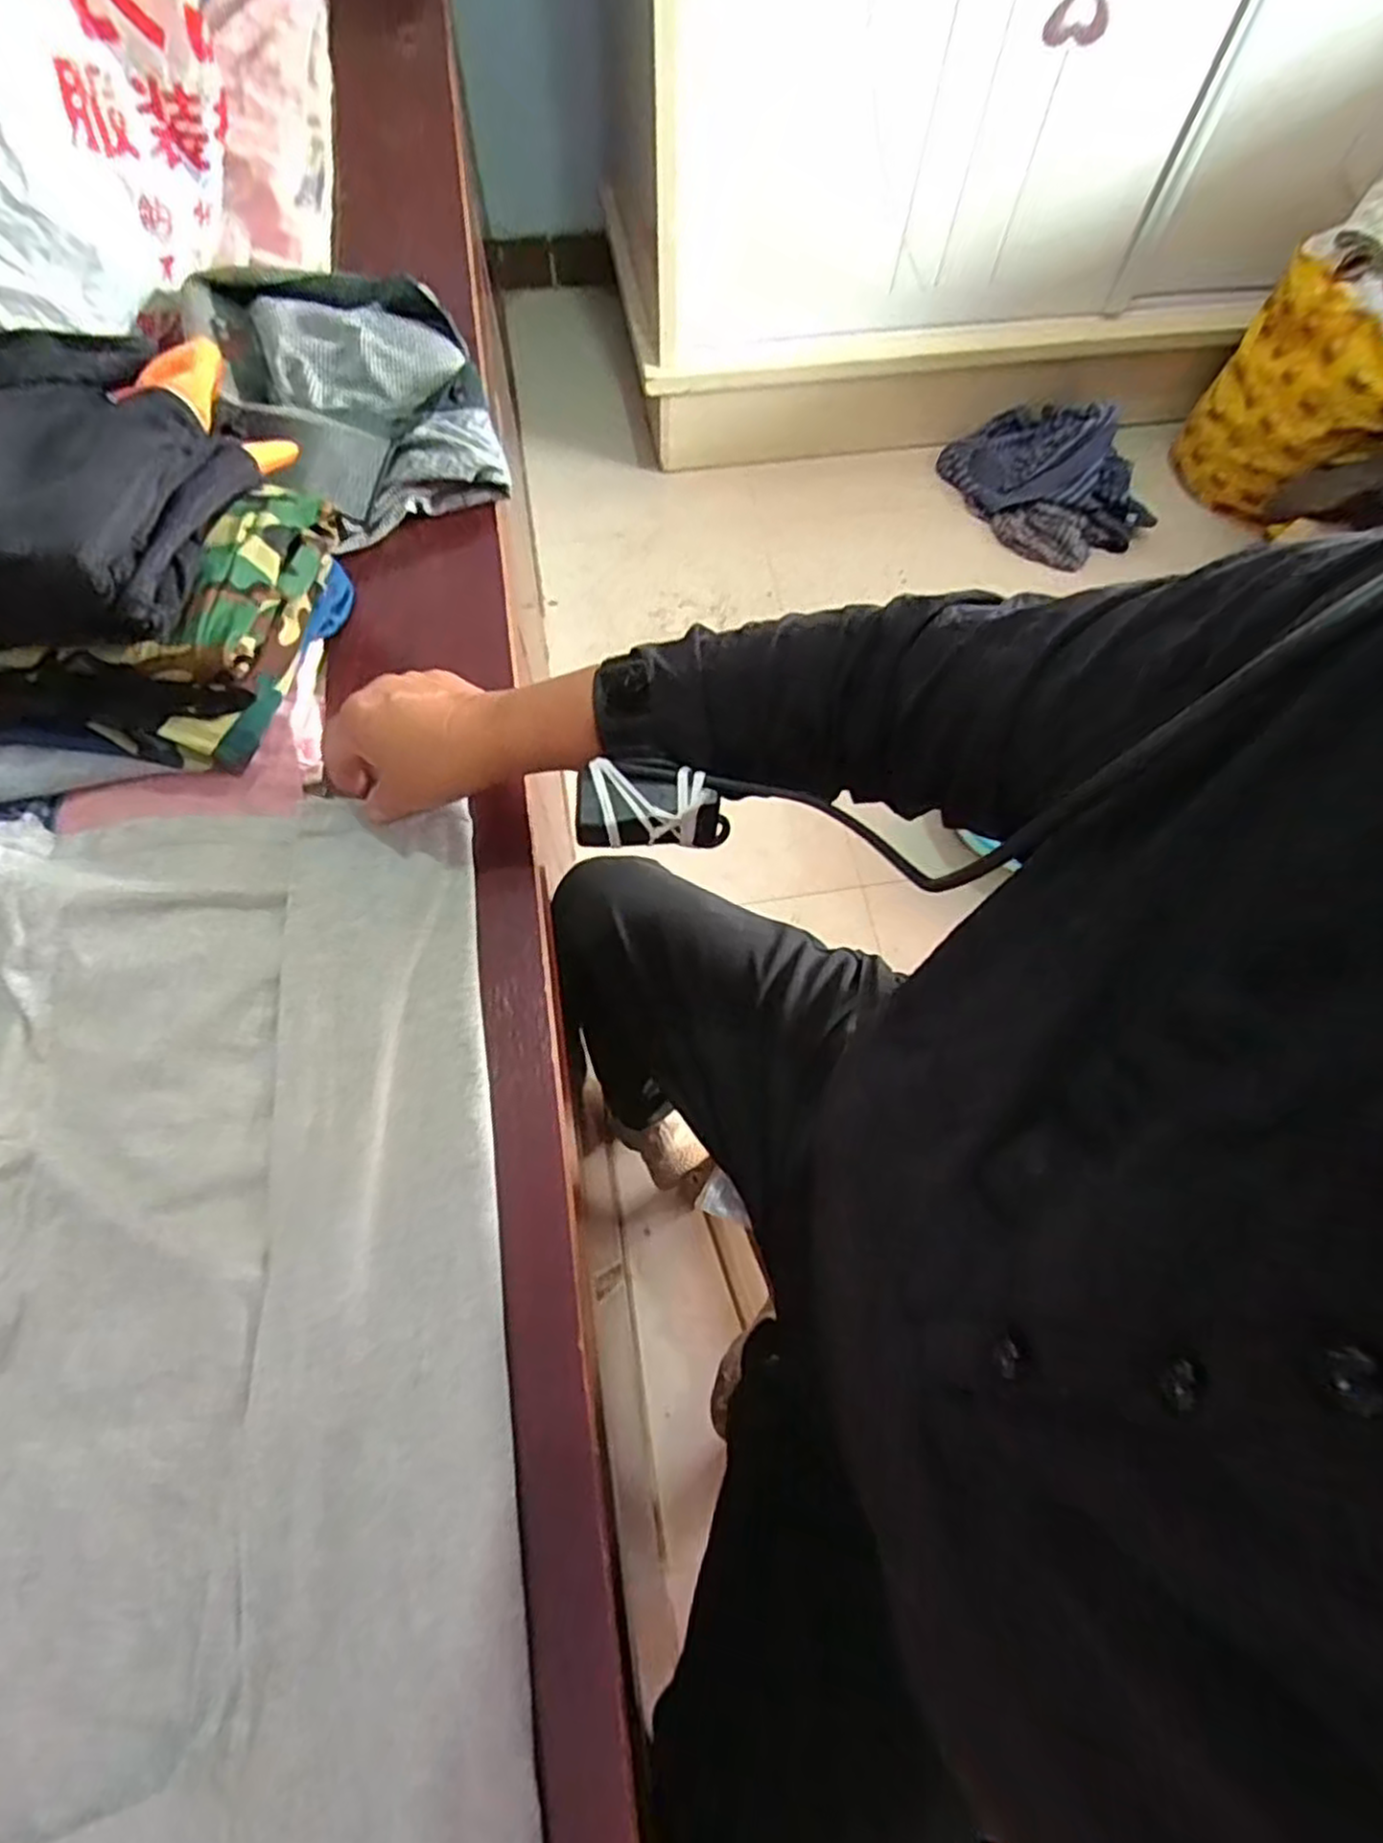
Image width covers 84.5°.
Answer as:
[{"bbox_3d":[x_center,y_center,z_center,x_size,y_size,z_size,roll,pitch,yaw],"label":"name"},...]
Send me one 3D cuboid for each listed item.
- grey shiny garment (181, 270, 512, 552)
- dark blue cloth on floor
[{"bbox_3d":[-0.235,-0.378,0.531,0.168,0.082,0.244,-23,69,-10],"label":"grey shiny garment"},{"bbox_3d":[0.730,-0.910,1.553,0.327,0.108,0.363,-25,71,-12],"label":"dark blue cloth on floor"}]

